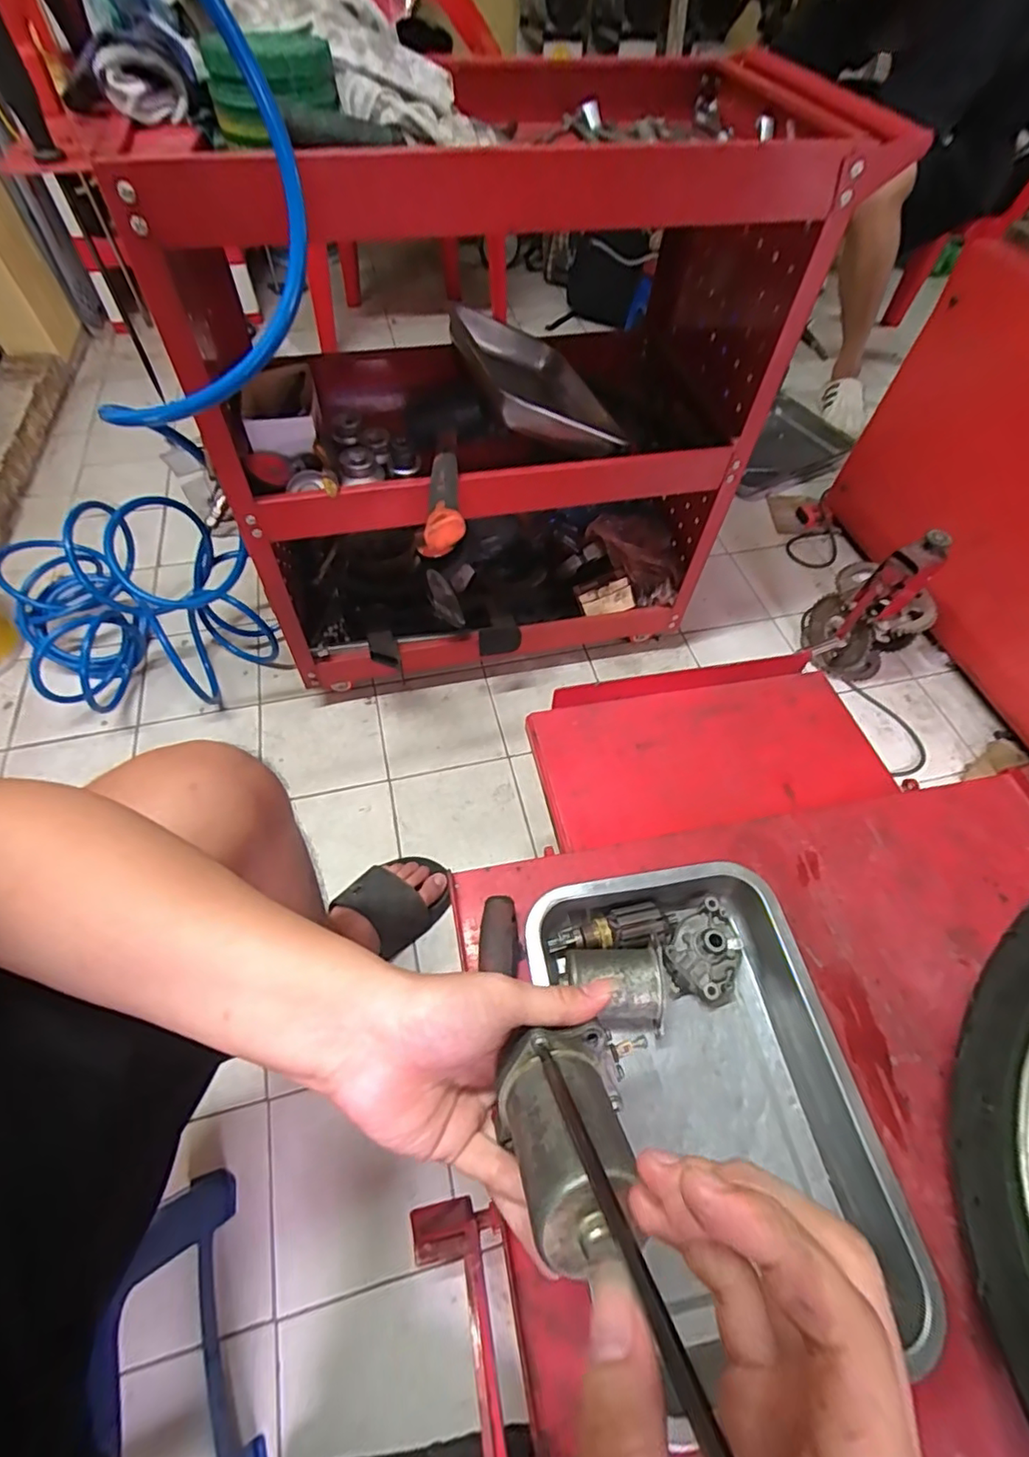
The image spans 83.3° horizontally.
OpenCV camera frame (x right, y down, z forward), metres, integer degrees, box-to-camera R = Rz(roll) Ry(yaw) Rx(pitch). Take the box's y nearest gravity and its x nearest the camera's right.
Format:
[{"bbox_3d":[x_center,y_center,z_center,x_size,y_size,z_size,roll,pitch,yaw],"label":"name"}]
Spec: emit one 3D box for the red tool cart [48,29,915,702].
[{"bbox_3d":[-0.041,-0.446,0.858,0.751,0.655,0.543,-23,60,-18],"label":"red tool cart"}]

